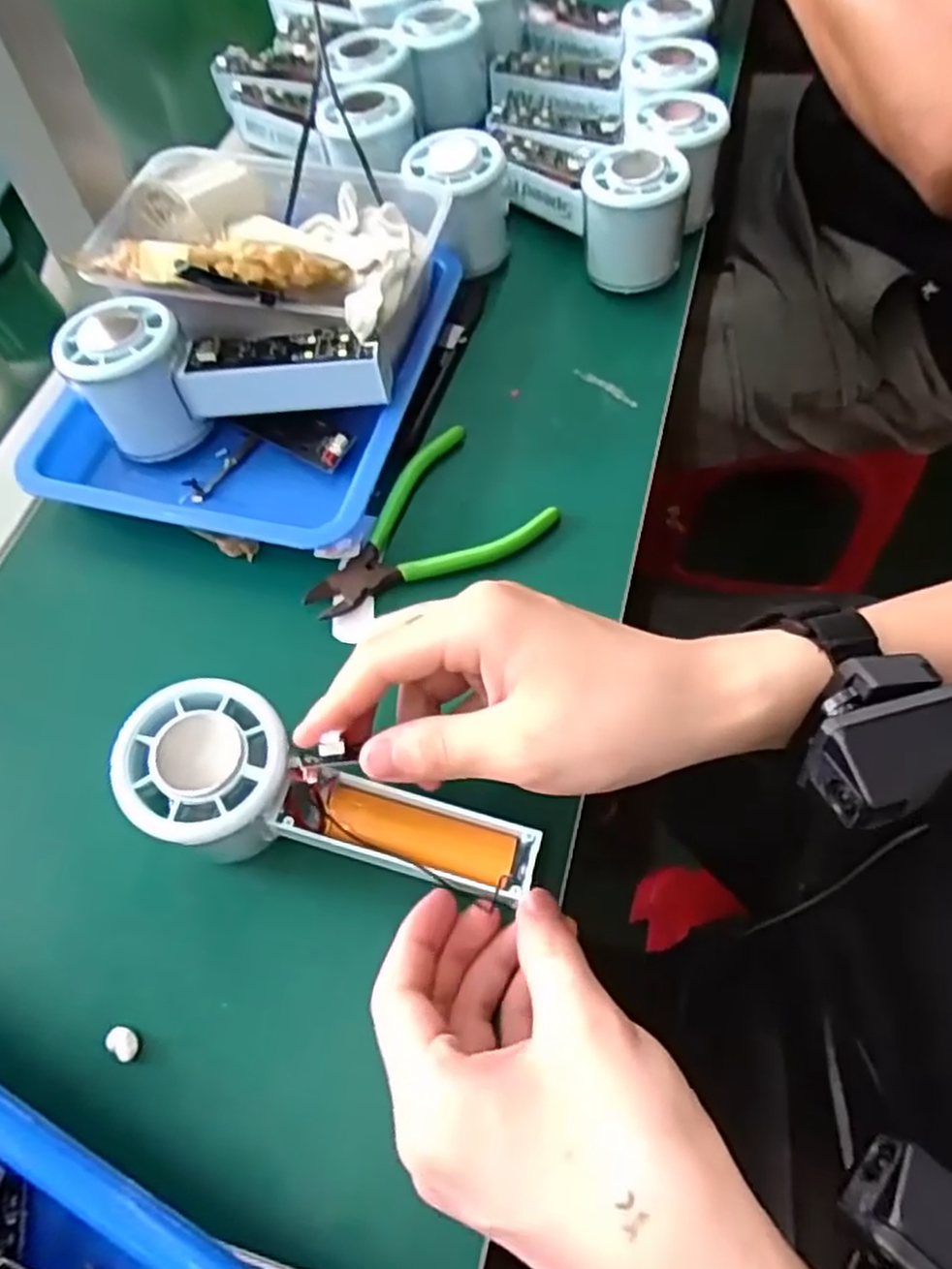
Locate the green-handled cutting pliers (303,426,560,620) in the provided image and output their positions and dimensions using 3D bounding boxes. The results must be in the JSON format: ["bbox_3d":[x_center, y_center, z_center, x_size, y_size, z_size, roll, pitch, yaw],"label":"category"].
[{"bbox_3d":[-0.029,-0.048,0.368,0.118,0.012,0.077,-38,66,-16],"label":"green-handled cutting pliers"}]

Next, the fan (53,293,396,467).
[{"bbox_3d":[-0.119,-0.129,0.378,0.148,0.061,0.055,-7,62,0],"label":"fan"}]

